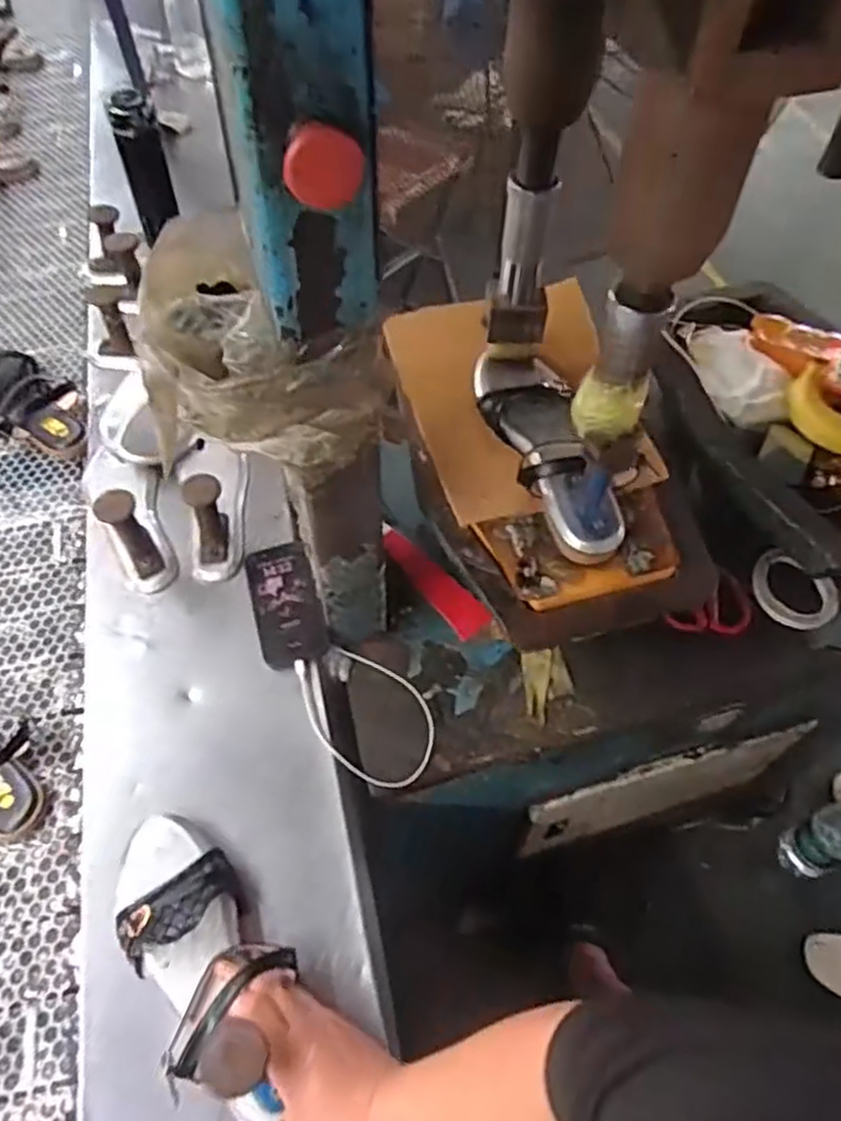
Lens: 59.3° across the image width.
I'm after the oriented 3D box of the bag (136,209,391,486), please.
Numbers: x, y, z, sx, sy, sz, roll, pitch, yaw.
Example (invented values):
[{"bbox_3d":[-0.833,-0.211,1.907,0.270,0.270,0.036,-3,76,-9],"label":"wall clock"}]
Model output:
[{"bbox_3d":[-0.120,-0.150,0.557,0.163,0.141,0.145,-18,57,-12],"label":"bag"}]

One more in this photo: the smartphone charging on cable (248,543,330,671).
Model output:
[{"bbox_3d":[-0.150,0.044,0.831,0.072,0.015,0.157,-12,56,-9],"label":"smartphone charging on cable"}]

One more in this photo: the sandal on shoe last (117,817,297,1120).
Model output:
[{"bbox_3d":[-0.180,0.321,0.609,0.109,0.074,0.247,-27,45,-18],"label":"sandal on shoe last"}]

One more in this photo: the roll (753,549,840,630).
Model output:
[{"bbox_3d":[0.451,0.036,0.888,0.102,0.029,0.081,31,61,19],"label":"roll"}]

